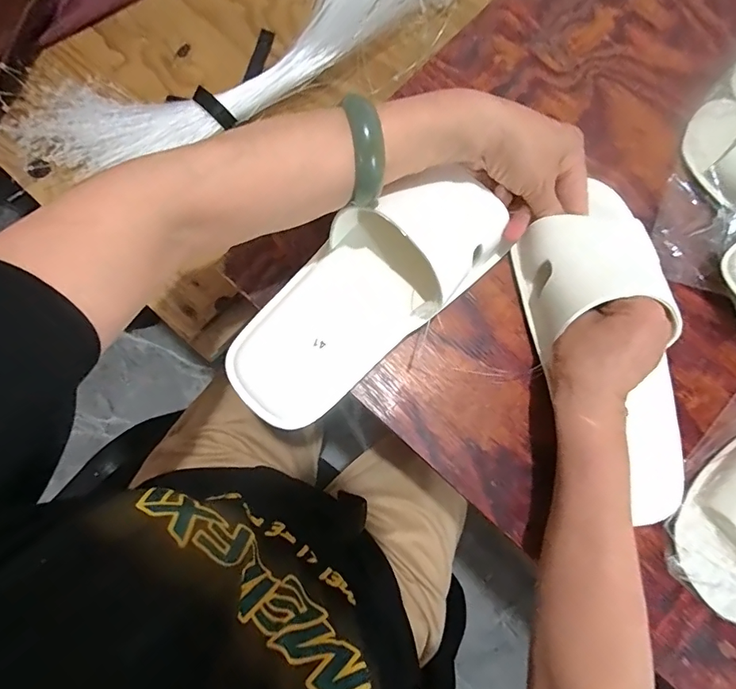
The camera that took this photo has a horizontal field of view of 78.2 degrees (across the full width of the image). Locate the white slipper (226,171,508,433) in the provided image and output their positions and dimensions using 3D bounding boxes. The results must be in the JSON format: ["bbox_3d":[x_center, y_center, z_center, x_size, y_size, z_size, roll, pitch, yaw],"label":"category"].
[{"bbox_3d":[-0.006,-0.041,0.347,0.232,0.067,0.102,-41,79,2],"label":"white slipper"}]

